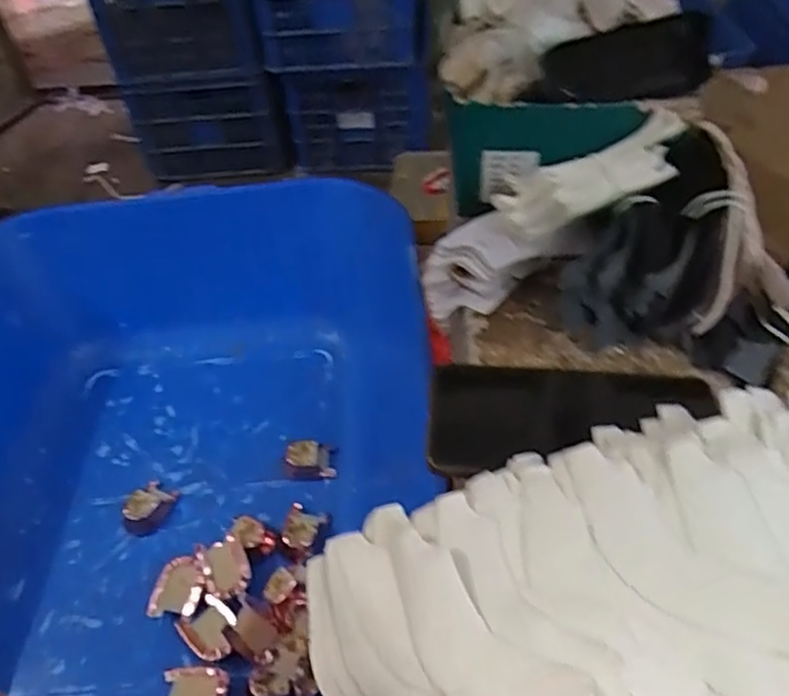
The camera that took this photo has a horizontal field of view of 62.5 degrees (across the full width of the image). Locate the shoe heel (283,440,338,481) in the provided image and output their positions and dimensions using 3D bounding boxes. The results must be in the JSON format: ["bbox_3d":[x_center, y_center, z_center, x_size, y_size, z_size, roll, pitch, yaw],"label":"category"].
[{"bbox_3d":[-0.085,0.112,0.655,0.049,0.017,0.039,-8,45,-4],"label":"shoe heel"}]

